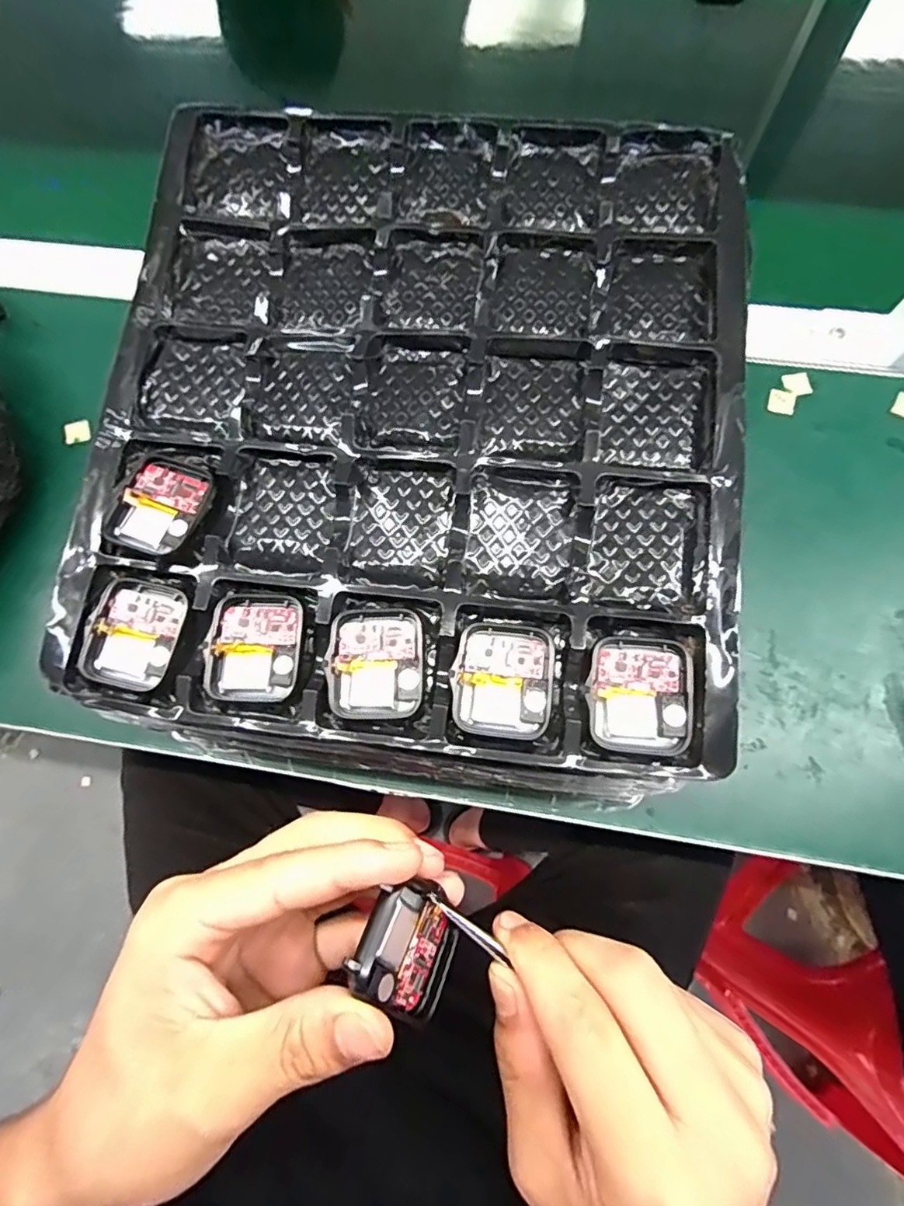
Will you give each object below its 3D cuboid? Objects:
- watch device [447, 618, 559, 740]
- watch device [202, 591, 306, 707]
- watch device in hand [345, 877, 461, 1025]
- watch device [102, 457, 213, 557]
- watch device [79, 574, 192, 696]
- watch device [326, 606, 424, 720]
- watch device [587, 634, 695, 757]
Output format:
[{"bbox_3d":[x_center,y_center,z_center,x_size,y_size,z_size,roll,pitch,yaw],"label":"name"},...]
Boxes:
[{"bbox_3d":[0.019,0.030,0.217,0.037,0.007,0.043,11,76,5],"label":"watch device"},{"bbox_3d":[-0.078,0.017,0.225,0.037,0.006,0.044,4,76,4],"label":"watch device"},{"bbox_3d":[-0.014,0.112,0.185,0.010,0.046,0.036,-3,43,36],"label":"watch device in hand"},{"bbox_3d":[-0.122,-0.041,0.236,0.036,0.004,0.041,21,77,8],"label":"watch device"},{"bbox_3d":[-0.128,0.012,0.230,0.036,0.011,0.044,11,76,5],"label":"watch device"},{"bbox_3d":[-0.030,0.023,0.223,0.036,0.008,0.043,-2,75,2],"label":"watch device"},{"bbox_3d":[0.070,0.034,0.212,0.036,0.011,0.042,5,76,4],"label":"watch device"}]

